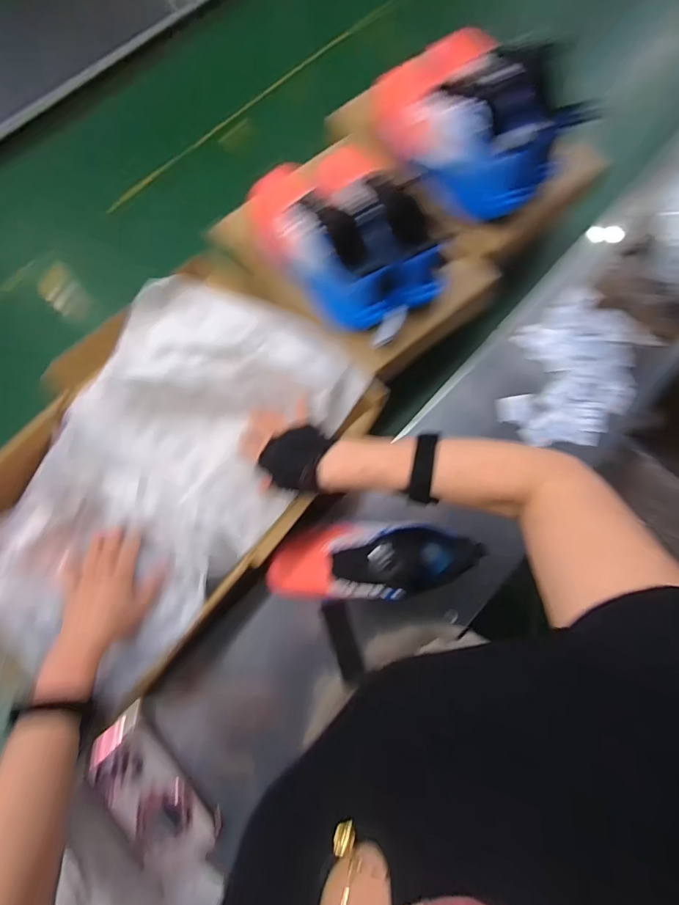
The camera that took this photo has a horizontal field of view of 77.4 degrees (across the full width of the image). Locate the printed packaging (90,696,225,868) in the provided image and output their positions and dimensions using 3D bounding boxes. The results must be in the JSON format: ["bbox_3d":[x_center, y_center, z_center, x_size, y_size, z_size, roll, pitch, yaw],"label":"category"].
[{"bbox_3d":[-0.217,0.394,0.491,0.079,0.016,0.172,-43,80,-11],"label":"printed packaging"}]

